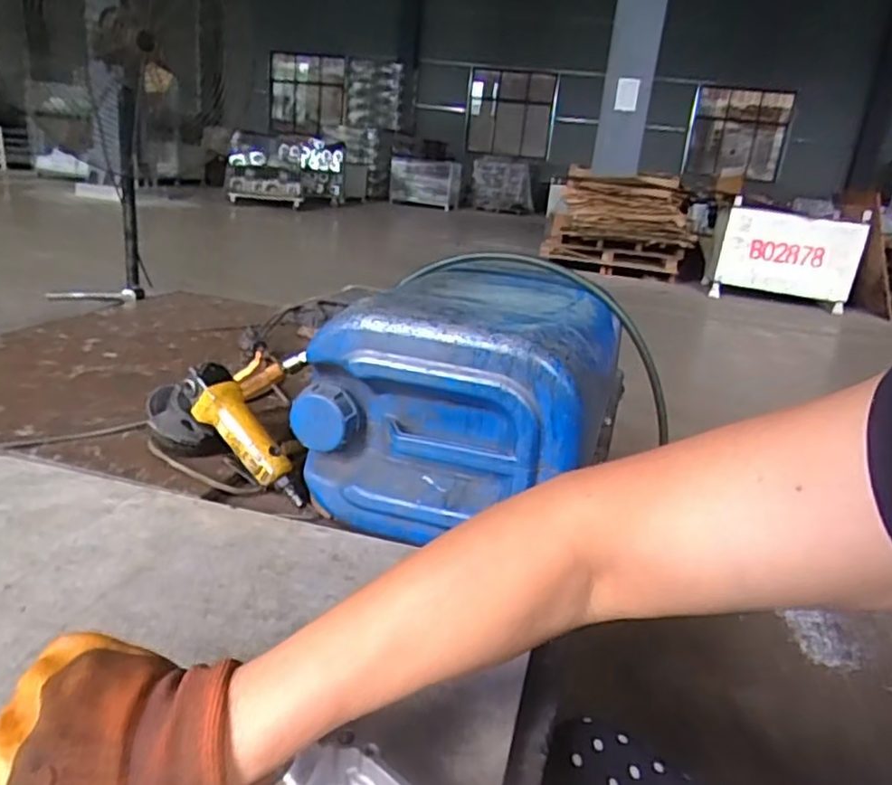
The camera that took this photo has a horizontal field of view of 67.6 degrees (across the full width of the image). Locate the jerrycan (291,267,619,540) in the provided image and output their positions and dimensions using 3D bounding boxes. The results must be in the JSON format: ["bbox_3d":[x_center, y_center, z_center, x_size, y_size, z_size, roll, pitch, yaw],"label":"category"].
[{"bbox_3d":[0.036,-0.002,0.768,0.272,0.227,0.342,11,19,17],"label":"jerrycan"}]

